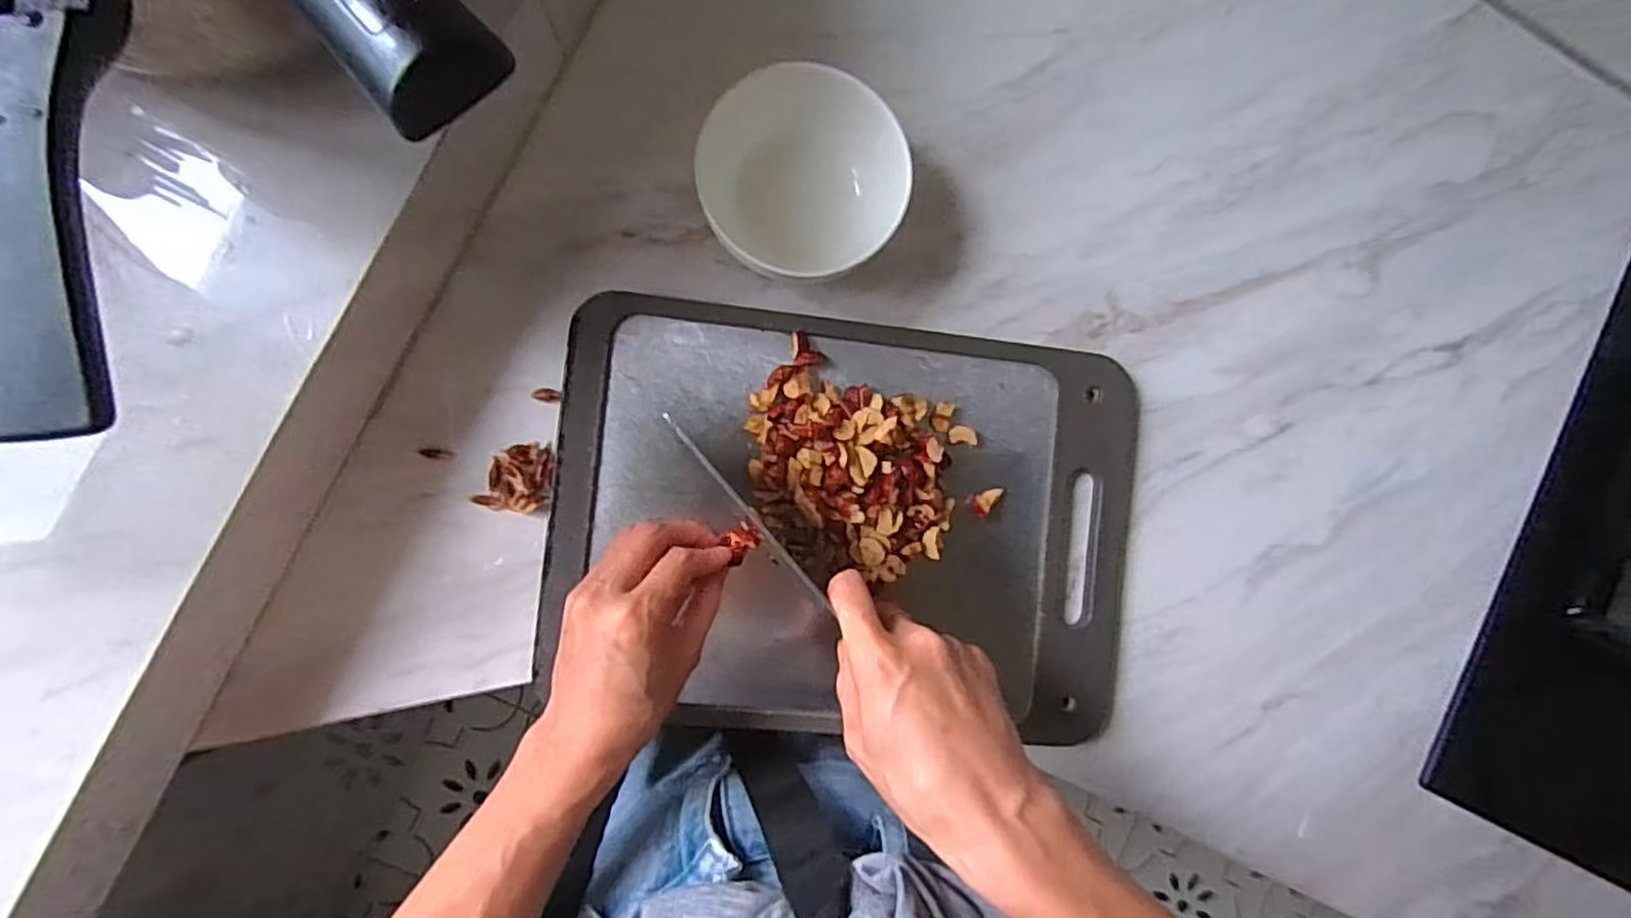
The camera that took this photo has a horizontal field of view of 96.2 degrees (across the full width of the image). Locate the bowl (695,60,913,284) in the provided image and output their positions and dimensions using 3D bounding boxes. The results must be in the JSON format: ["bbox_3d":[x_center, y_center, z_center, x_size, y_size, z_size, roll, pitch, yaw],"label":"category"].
[{"bbox_3d":[-0.008,-0.158,0.416,0.110,0.059,0.100,0,90,-7],"label":"bowl"}]

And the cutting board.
[{"bbox_3d":[0.025,0.039,0.438,0.348,0.011,0.241,6,86,-9],"label":"cutting board"}]

